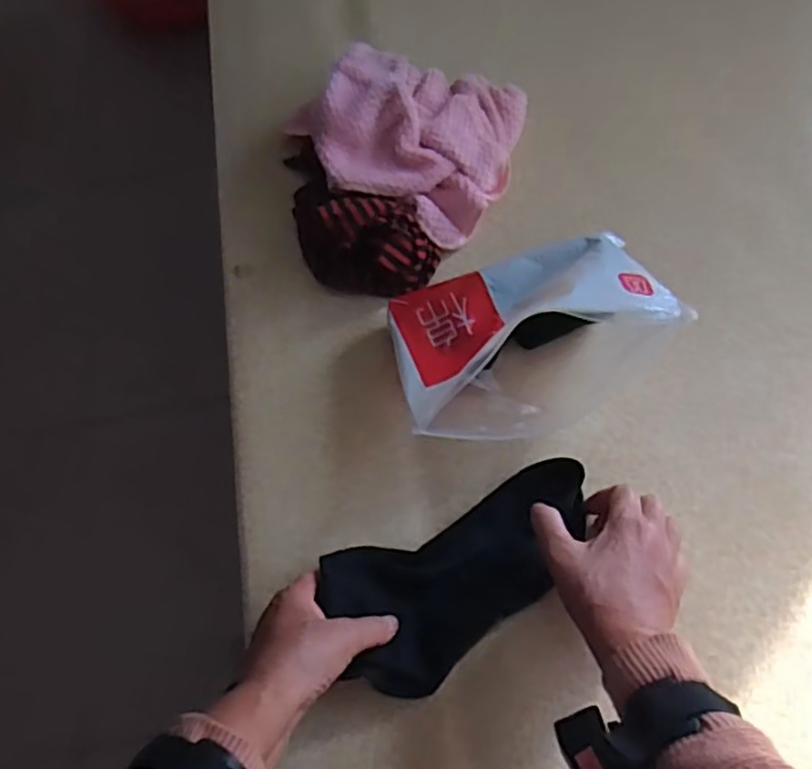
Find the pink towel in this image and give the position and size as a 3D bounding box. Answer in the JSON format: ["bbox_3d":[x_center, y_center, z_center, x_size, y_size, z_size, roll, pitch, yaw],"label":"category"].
[{"bbox_3d":[-0.004,-0.260,0.691,0.229,0.078,0.195,22,70,11],"label":"pink towel"}]

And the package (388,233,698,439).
[{"bbox_3d":[0.103,-0.043,0.584,0.226,0.098,0.156,-17,68,-4],"label":"package"}]

